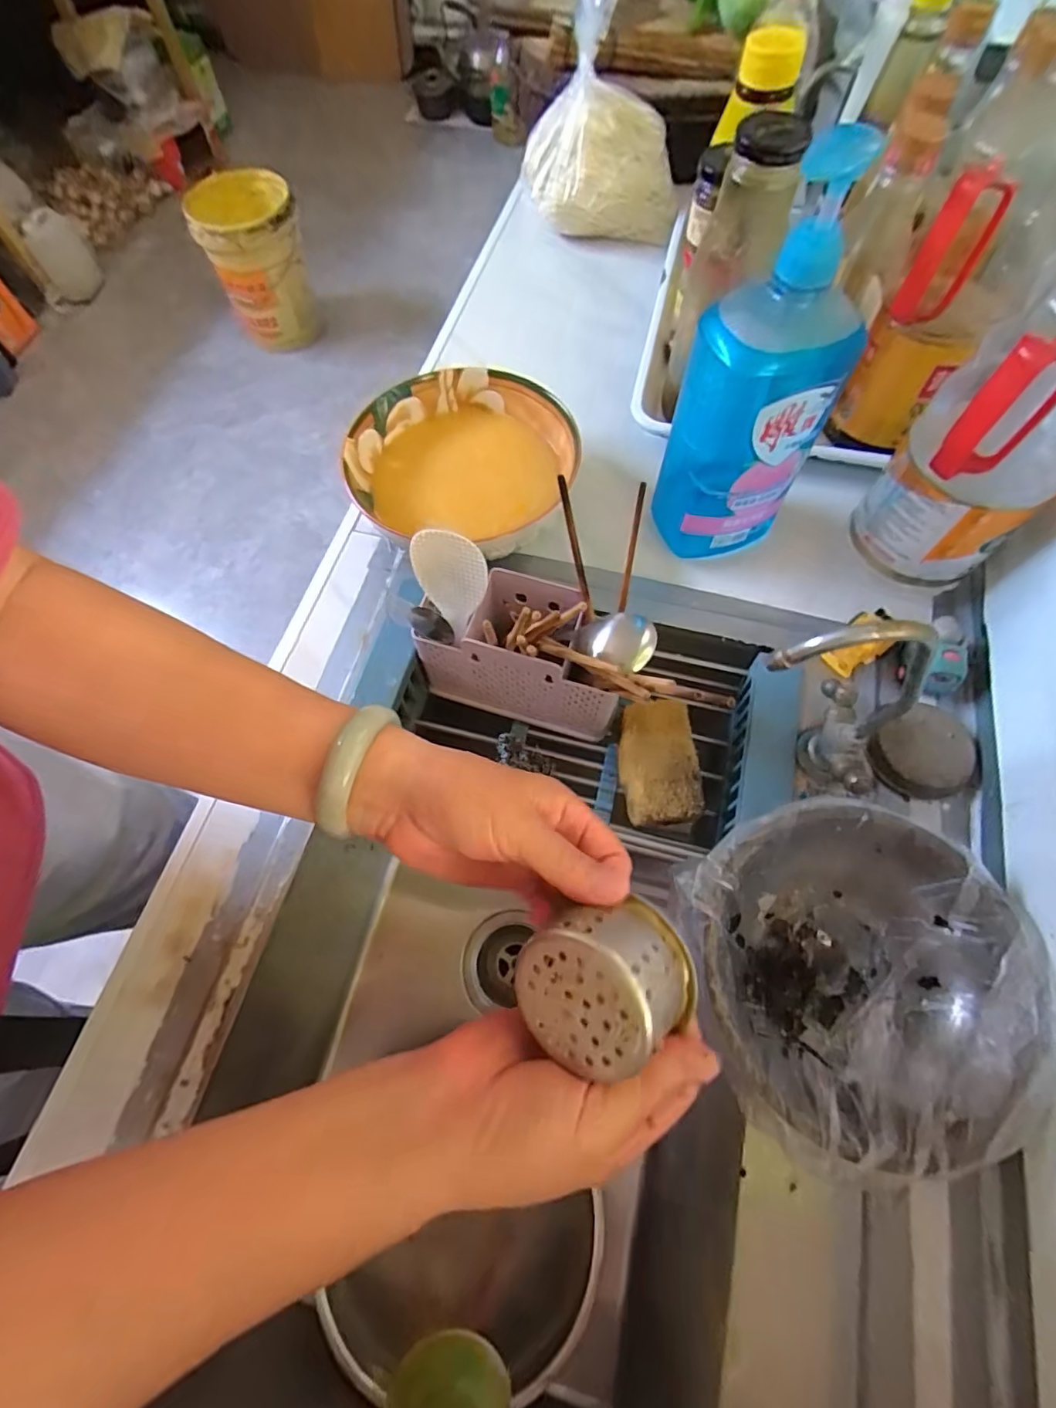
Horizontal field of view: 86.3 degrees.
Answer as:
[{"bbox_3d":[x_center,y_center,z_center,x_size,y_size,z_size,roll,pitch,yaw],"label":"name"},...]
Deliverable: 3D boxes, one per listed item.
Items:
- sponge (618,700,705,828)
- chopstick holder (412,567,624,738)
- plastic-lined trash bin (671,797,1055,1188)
[{"bbox_3d":[0.115,0.052,0.502,0.065,0.021,0.107,-5,66,-2],"label":"sponge"},{"bbox_3d":[-0.003,-0.048,0.506,0.174,0.129,0.077,15,67,7],"label":"chopstick holder"},{"bbox_3d":[0.210,0.175,0.370,0.208,0.060,0.203,0,66,1],"label":"plastic-lined trash bin"}]

